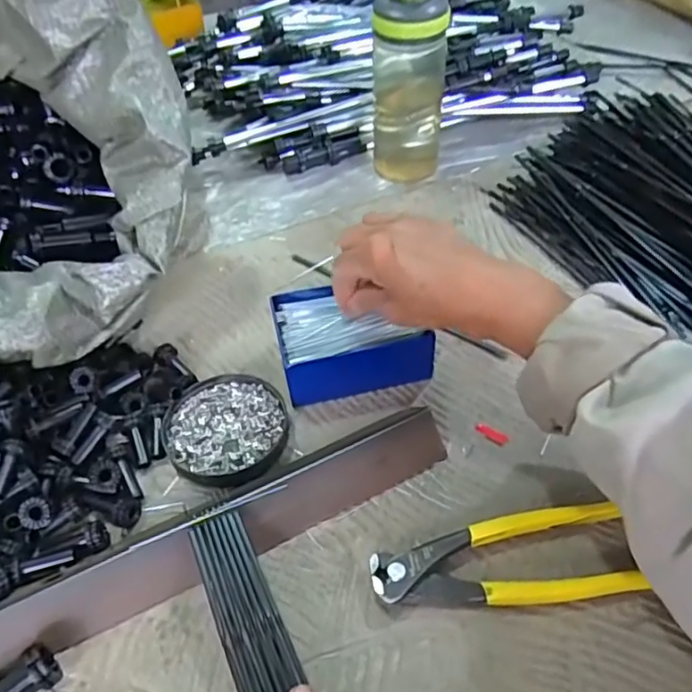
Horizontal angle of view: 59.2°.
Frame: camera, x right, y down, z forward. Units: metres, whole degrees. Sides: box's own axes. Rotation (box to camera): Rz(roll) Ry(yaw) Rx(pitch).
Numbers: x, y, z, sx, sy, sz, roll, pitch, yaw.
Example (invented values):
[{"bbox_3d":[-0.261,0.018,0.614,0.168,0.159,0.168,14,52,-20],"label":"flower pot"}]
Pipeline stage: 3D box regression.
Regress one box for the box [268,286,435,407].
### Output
[{"bbox_3d":[0.003,-0.006,0.453,0.106,0.041,0.079,-13,46,-8],"label":"box"}]

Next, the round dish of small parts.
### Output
[{"bbox_3d":[-0.082,0.056,0.423,0.082,0.013,0.083,-2,45,2],"label":"round dish of small parts"}]

